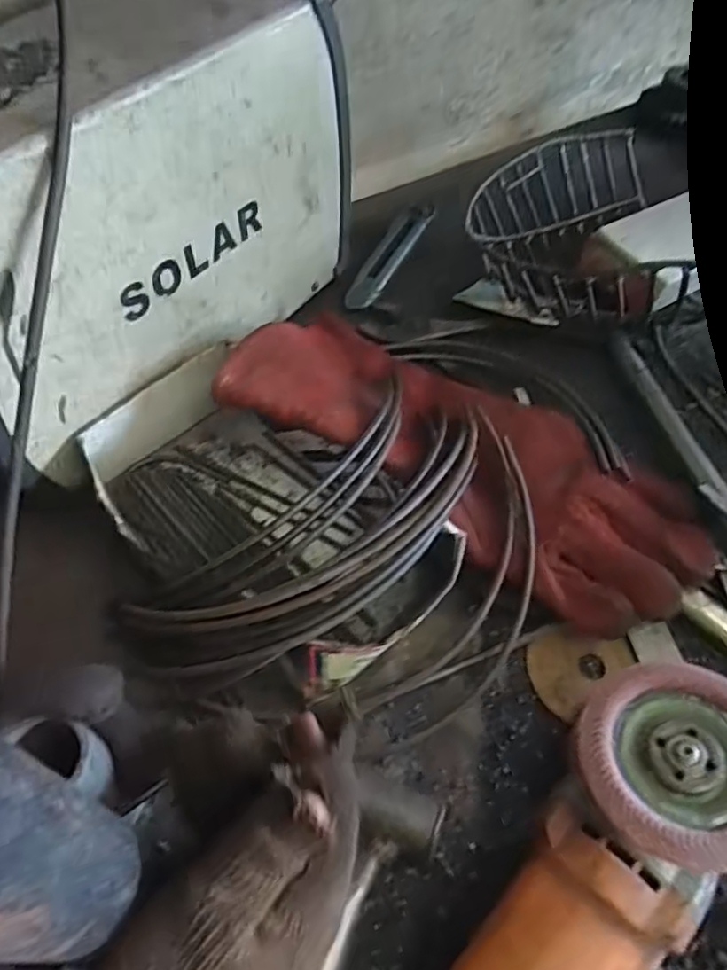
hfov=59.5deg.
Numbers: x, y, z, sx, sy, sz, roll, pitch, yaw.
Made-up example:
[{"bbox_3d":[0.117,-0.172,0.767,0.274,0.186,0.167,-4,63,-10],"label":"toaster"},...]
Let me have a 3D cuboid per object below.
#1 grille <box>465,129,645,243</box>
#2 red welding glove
[{"bbox_3d":[0.164,-0.262,0.566,0.203,0.077,0.052,-22,22,-15],"label":"grille"},{"bbox_3d":[0.067,-0.025,0.431,0.336,0.077,0.142,29,62,20],"label":"red welding glove"}]

